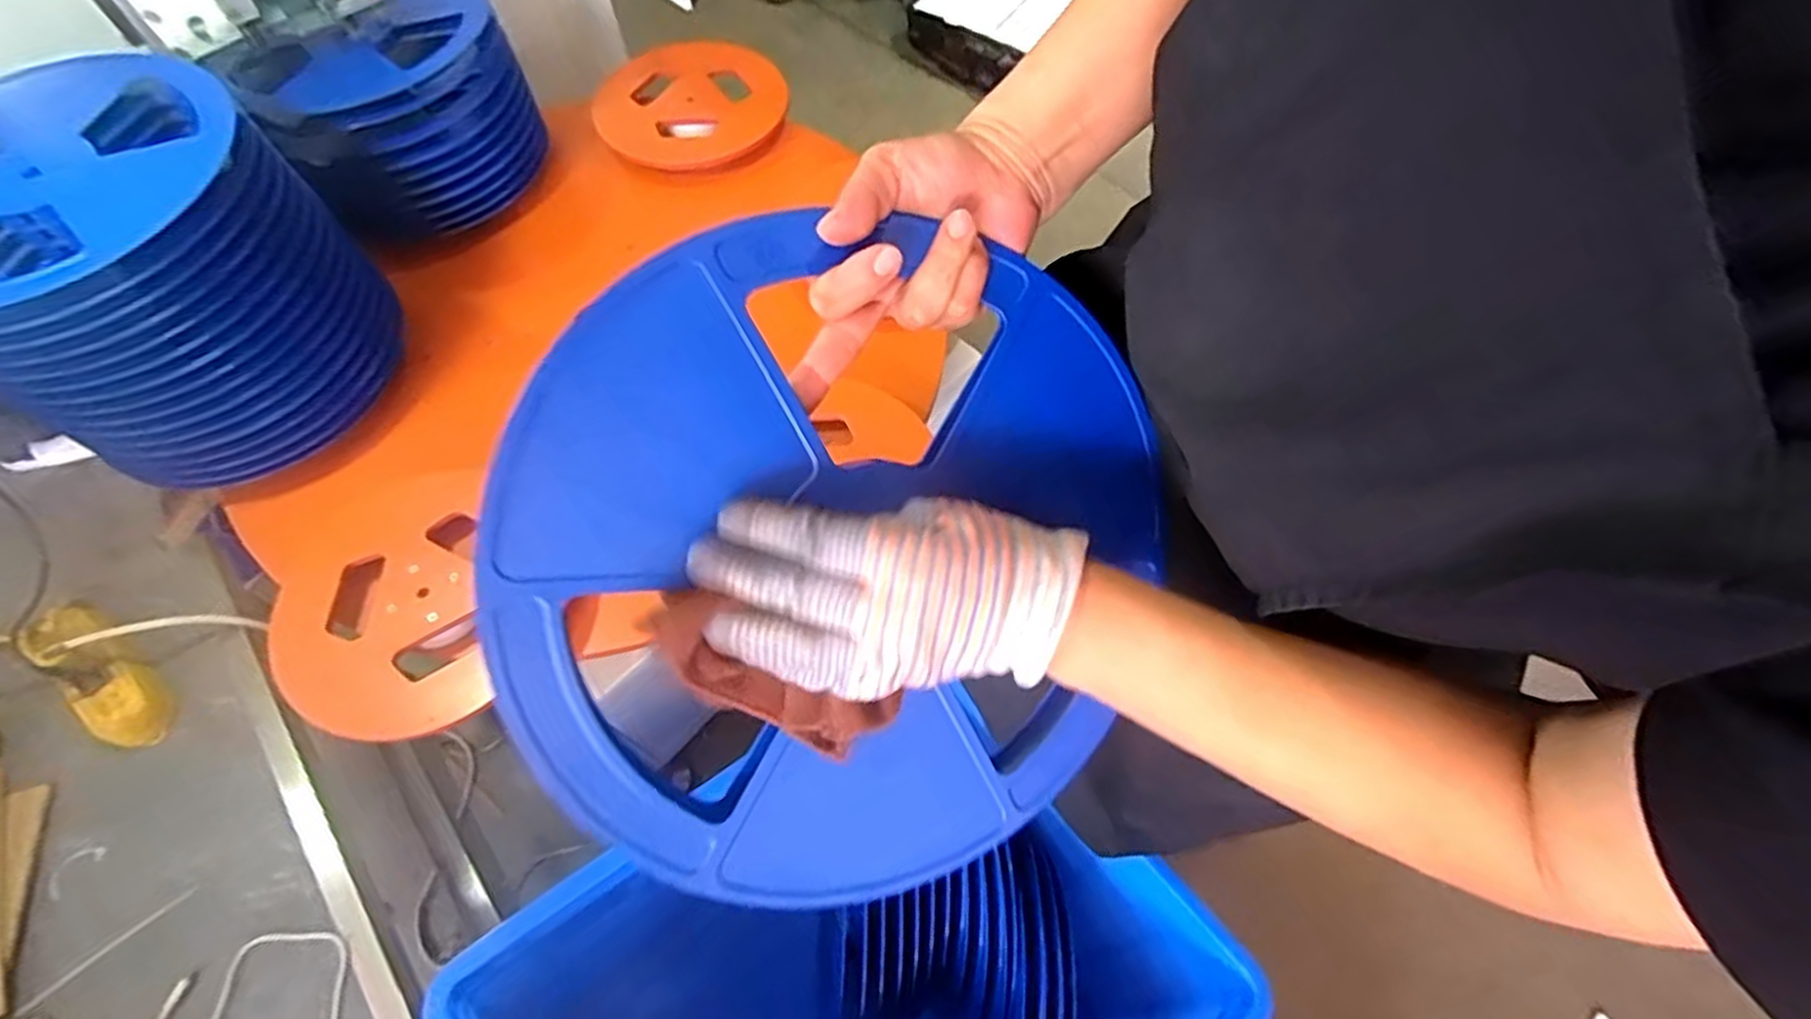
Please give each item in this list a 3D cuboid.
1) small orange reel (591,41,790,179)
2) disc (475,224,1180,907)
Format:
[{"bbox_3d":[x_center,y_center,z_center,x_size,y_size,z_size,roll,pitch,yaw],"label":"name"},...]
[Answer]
[{"bbox_3d":[-0.307,-0.587,1.109,0.261,0.026,0.276,-6,62,-4],"label":"small orange reel"},{"bbox_3d":[-0.024,0.028,0.360,0.301,0.027,0.309,-4,99,-24],"label":"disc"}]

